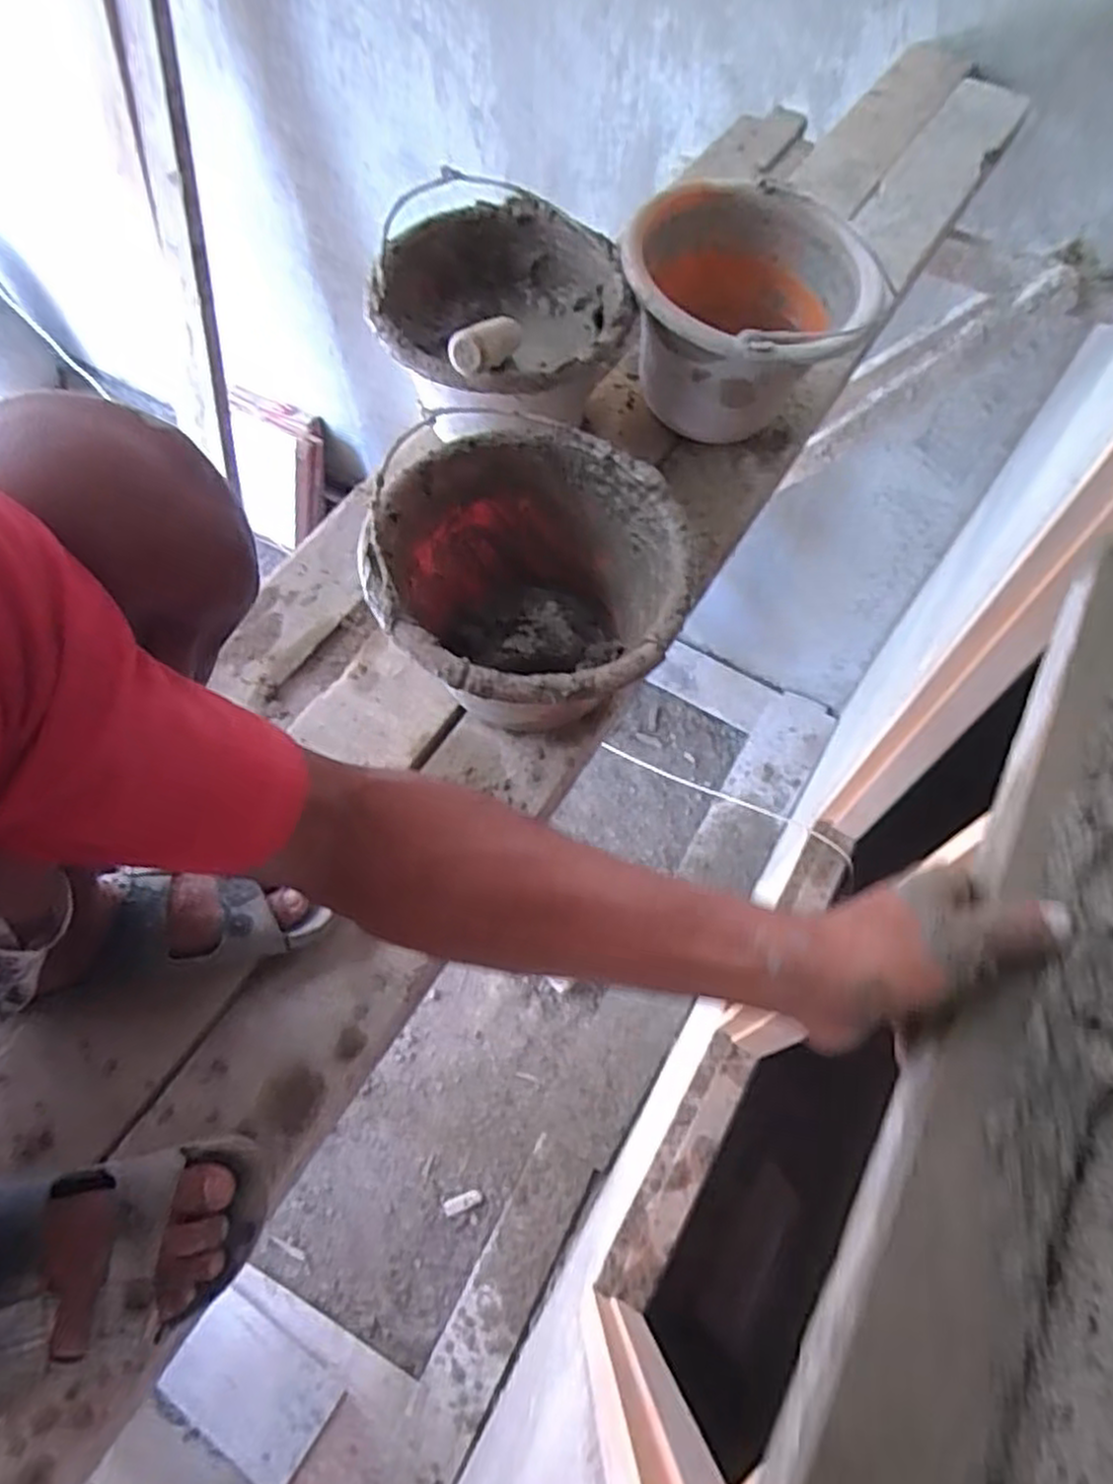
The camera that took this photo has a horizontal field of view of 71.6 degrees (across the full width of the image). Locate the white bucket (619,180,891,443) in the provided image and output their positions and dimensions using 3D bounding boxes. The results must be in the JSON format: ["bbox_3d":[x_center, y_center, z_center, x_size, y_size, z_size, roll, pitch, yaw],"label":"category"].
[{"bbox_3d":[0.192,-0.438,0.819,0.247,0.165,0.250,0,62,0],"label":"white bucket"}]

